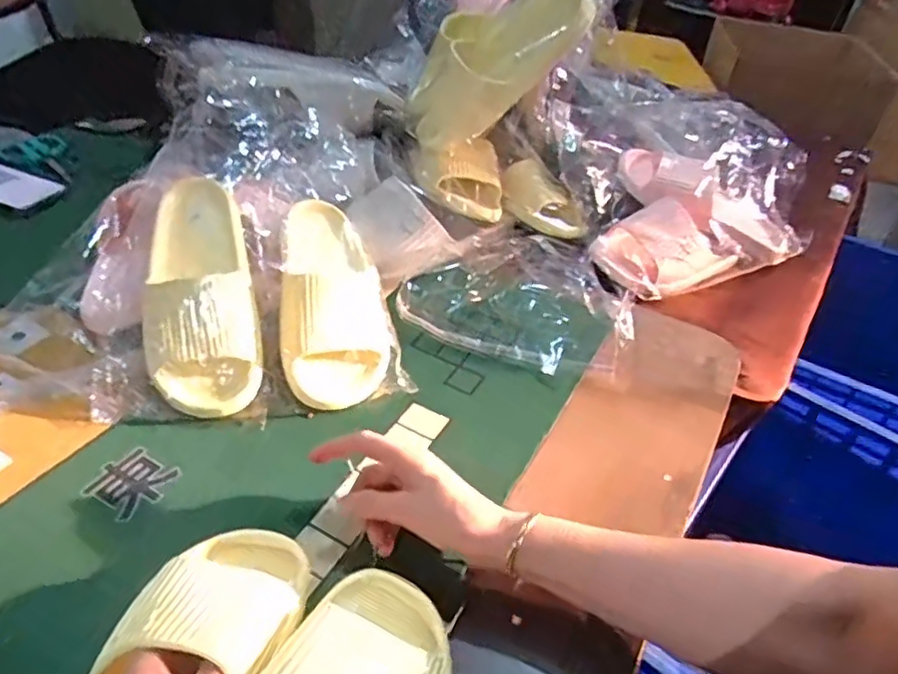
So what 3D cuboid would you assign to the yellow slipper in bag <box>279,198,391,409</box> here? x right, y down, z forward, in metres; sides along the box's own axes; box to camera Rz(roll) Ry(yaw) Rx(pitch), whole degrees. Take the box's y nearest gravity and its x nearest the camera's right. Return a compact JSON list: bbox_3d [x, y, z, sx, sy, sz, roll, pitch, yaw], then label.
[{"bbox_3d":[-0.112,-0.053,0.622,0.103,0.066,0.244,-3,56,-12],"label":"yellow slipper in bag"}]

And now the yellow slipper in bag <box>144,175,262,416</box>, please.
[{"bbox_3d":[-0.229,-0.051,0.581,0.091,0.054,0.234,-6,68,-15],"label":"yellow slipper in bag"}]

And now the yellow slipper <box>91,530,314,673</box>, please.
[{"bbox_3d":[-0.166,0.211,0.362,0.105,0.061,0.250,15,45,10],"label":"yellow slipper"}]

